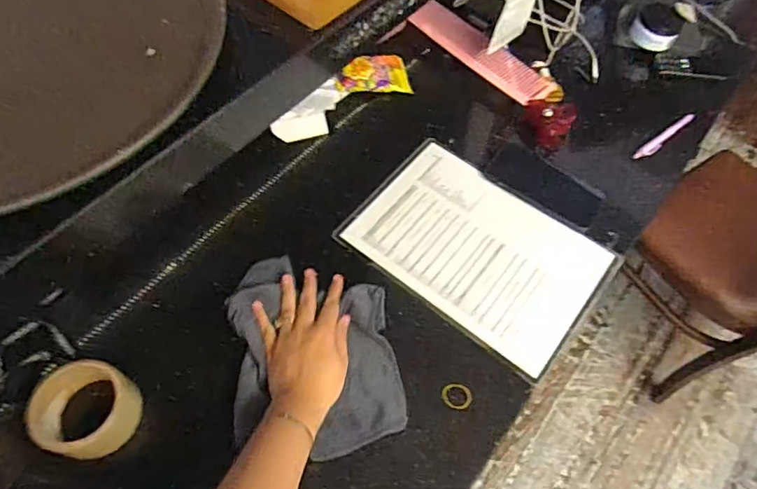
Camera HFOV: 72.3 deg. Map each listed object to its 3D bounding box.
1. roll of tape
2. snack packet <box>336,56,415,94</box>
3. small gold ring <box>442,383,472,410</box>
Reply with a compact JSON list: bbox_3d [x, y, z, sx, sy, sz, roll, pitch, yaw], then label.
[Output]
[{"bbox_3d":[-0.298,0.168,0.530,0.088,0.046,0.089,1,60,-3],"label":"roll of tape"},{"bbox_3d":[-0.009,-0.265,0.801,0.114,0.023,0.072,-6,61,-7],"label":"snack packet"},{"bbox_3d":[0.088,0.170,0.582,0.032,0.005,0.031,2,46,-2],"label":"small gold ring"}]

